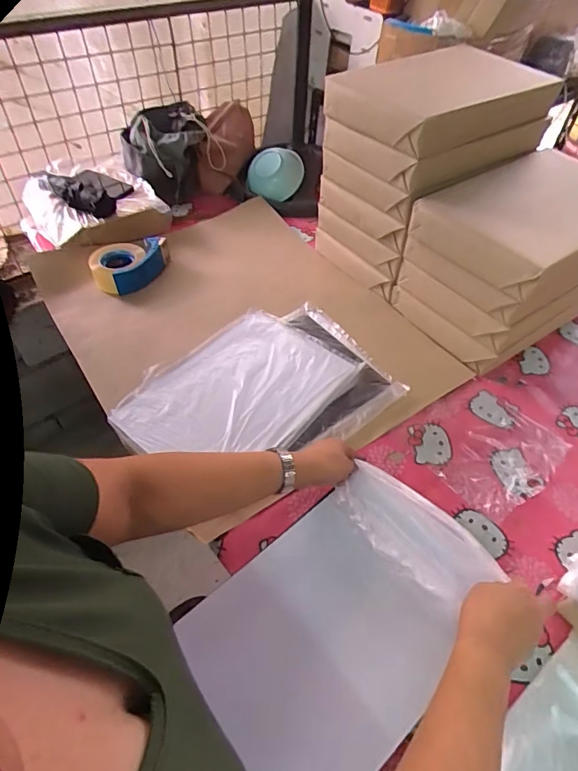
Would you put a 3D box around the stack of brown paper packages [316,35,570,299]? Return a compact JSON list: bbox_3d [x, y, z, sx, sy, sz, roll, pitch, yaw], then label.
[{"bbox_3d":[0.285,-0.465,0.983,0.372,0.356,0.273,-28,56,-24],"label":"stack of brown paper packages"}]

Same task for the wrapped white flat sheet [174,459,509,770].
[{"bbox_3d":[0.062,0.285,0.546,0.357,0.036,0.250,-40,57,-11],"label":"wrapped white flat sheet"}]

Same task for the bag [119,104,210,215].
[{"bbox_3d":[-0.318,-0.595,1.186,0.170,0.197,0.189,27,54,20],"label":"bag"}]

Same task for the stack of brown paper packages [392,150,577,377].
[{"bbox_3d":[0.451,-0.252,0.897,0.378,0.274,0.257,-26,55,-23],"label":"stack of brown paper packages"}]

